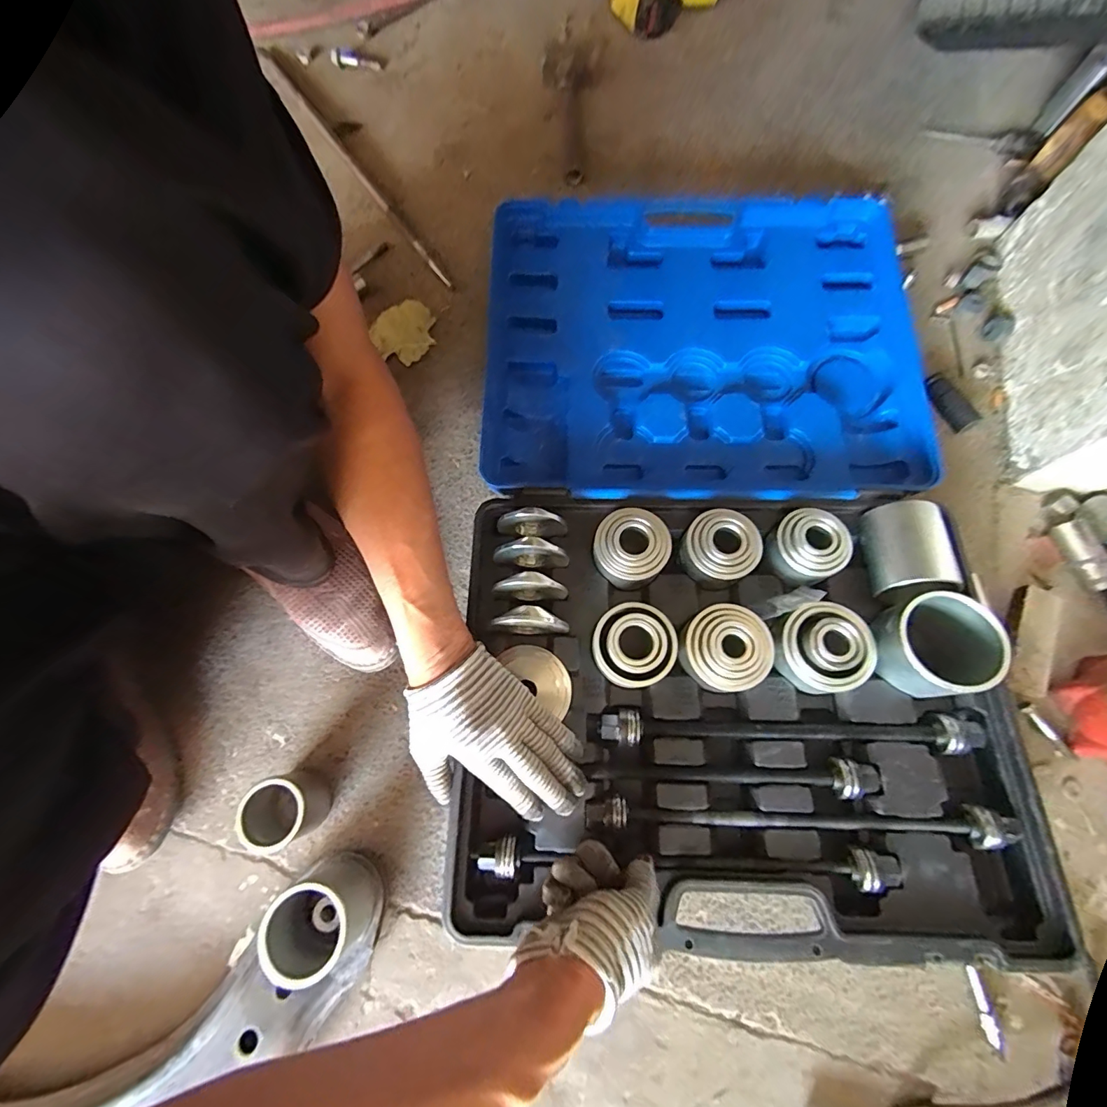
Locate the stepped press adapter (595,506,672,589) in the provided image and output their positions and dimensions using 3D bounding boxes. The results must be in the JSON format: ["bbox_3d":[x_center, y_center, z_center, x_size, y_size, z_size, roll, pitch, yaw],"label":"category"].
[{"bbox_3d":[0.078,-0.006,0.476,0.072,0.044,0.071,32,74,11],"label":"stepped press adapter"}]

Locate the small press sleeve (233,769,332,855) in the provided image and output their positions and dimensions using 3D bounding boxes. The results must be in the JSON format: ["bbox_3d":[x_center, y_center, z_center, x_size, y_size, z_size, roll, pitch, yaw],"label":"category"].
[{"bbox_3d":[-0.243,0.232,0.428,0.057,0.059,0.056,-31,74,-10],"label":"small press sleeve"}]

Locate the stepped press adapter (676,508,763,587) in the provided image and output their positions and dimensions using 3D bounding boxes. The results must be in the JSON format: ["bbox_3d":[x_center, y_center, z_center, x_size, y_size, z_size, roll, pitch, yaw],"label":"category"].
[{"bbox_3d":[0.168,-0.004,0.478,0.073,0.054,0.072,33,75,11],"label":"stepped press adapter"}]

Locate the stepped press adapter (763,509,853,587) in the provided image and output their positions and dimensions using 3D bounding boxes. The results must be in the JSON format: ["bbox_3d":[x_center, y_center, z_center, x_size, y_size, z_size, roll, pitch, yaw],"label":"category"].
[{"bbox_3d":[0.252,-0.005,0.473,0.062,0.052,0.071,-29,73,-9],"label":"stepped press adapter"}]

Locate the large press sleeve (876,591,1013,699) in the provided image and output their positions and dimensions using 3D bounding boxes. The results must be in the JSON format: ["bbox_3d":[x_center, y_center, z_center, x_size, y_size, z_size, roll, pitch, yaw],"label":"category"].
[{"bbox_3d":[0.345,0.083,0.426,0.084,0.062,0.084,0,71,0],"label":"large press sleeve"}]

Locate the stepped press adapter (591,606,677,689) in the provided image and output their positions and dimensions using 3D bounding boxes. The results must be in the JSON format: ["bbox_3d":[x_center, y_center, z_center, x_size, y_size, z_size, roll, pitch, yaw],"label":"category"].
[{"bbox_3d":[0.077,0.088,0.452,0.076,0.041,0.073,28,74,9],"label":"stepped press adapter"}]

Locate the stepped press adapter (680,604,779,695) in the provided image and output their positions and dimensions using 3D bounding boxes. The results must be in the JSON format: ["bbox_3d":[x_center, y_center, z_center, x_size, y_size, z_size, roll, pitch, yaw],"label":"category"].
[{"bbox_3d":[0.162,0.088,0.442,0.079,0.046,0.077,-13,72,-4],"label":"stepped press adapter"}]

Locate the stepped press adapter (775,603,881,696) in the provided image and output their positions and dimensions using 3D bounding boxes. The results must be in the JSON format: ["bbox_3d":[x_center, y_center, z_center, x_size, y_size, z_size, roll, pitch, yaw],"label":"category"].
[{"bbox_3d":[0.254,0.086,0.437,0.080,0.045,0.077,0,71,0],"label":"stepped press adapter"}]

